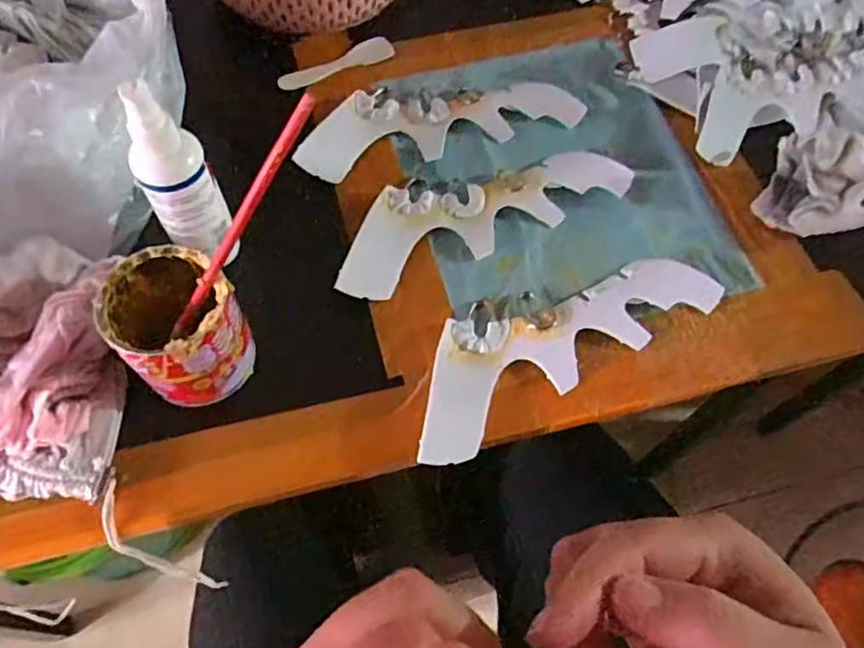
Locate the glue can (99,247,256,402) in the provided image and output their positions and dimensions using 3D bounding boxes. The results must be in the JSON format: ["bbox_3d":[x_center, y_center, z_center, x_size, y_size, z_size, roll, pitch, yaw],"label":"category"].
[{"bbox_3d":[-0.137,0.001,0.339,0.060,0.064,0.065,1,62,-1],"label":"glue can"}]

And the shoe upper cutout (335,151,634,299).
[{"bbox_3d":[0.031,-0.084,0.427,0.213,0.014,0.072,-24,65,-14],"label":"shoe upper cutout"}]

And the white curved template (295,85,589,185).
[{"bbox_3d":[0.004,-0.156,0.468,0.208,0.007,0.068,-14,63,-9],"label":"white curved template"}]

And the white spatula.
[{"bbox_3d":[-0.074,-0.205,0.494,0.094,0.004,0.024,-32,67,-17],"label":"white spatula"}]

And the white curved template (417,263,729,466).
[{"bbox_3d":[0.077,0.003,0.387,0.214,0.009,0.072,-28,66,-16],"label":"white curved template"}]

